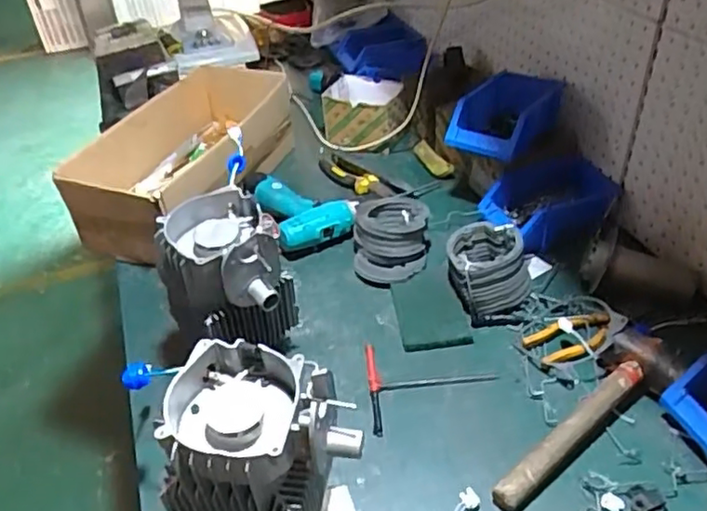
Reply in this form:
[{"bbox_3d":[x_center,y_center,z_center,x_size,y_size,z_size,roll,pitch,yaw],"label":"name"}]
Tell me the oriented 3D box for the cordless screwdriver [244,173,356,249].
[{"bbox_3d":[-0.089,-0.077,1.052,0.133,0.062,0.197,-24,43,-22],"label":"cordless screwdriver"}]

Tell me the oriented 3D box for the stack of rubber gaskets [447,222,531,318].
[{"bbox_3d":[0.184,0.014,0.880,0.106,0.077,0.115,-12,39,-10],"label":"stack of rubber gaskets"}]

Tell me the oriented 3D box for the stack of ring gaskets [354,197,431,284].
[{"bbox_3d":[0.056,-0.028,0.952,0.110,0.066,0.133,-3,39,2],"label":"stack of ring gaskets"}]

